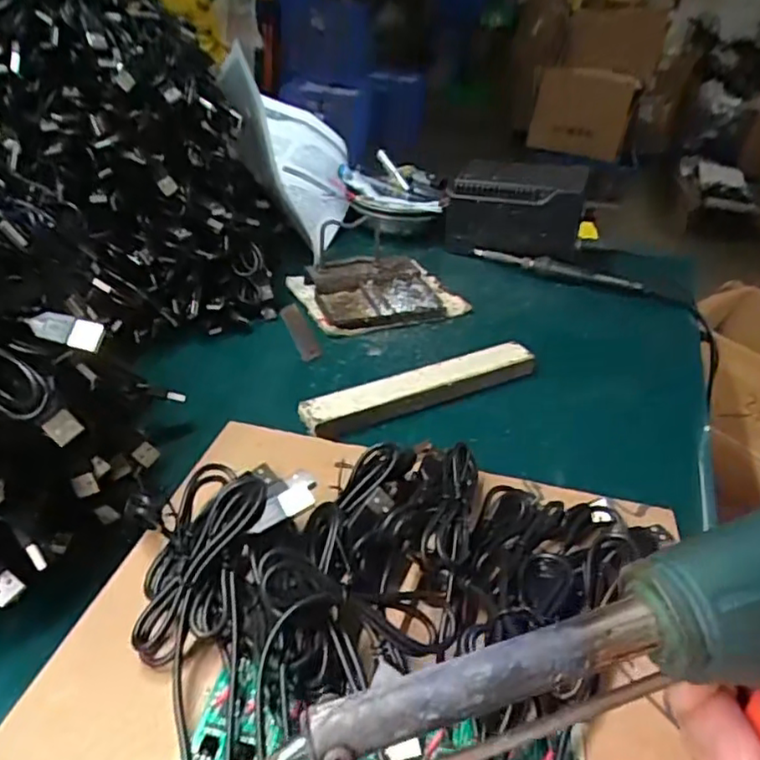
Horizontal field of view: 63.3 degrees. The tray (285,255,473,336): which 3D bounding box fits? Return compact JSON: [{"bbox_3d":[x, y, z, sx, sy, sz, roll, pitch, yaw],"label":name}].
[{"bbox_3d":[0.000,-0.090,0.594,0.140,0.030,0.112,-10,37,-24],"label":"tray"}]

